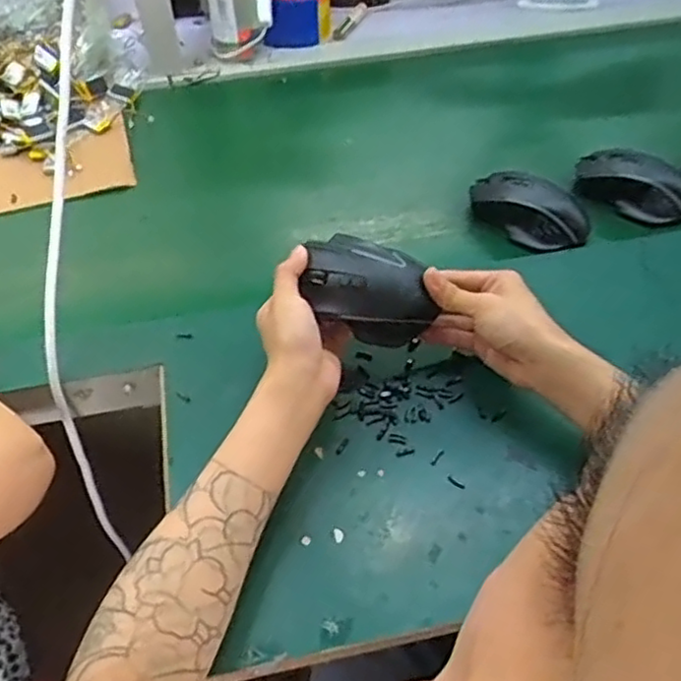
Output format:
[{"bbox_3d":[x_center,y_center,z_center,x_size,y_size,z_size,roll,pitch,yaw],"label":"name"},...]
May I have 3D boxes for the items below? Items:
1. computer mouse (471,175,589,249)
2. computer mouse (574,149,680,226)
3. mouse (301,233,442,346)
[{"bbox_3d":[0.176,-0.125,0.647,0.116,0.036,0.055,32,59,24],"label":"computer mouse"},{"bbox_3d":[0.280,-0.150,0.653,0.109,0.031,0.066,24,56,19],"label":"computer mouse"},{"bbox_3d":[0.023,-0.037,0.527,0.126,0.042,0.068,18,77,1],"label":"mouse"}]

